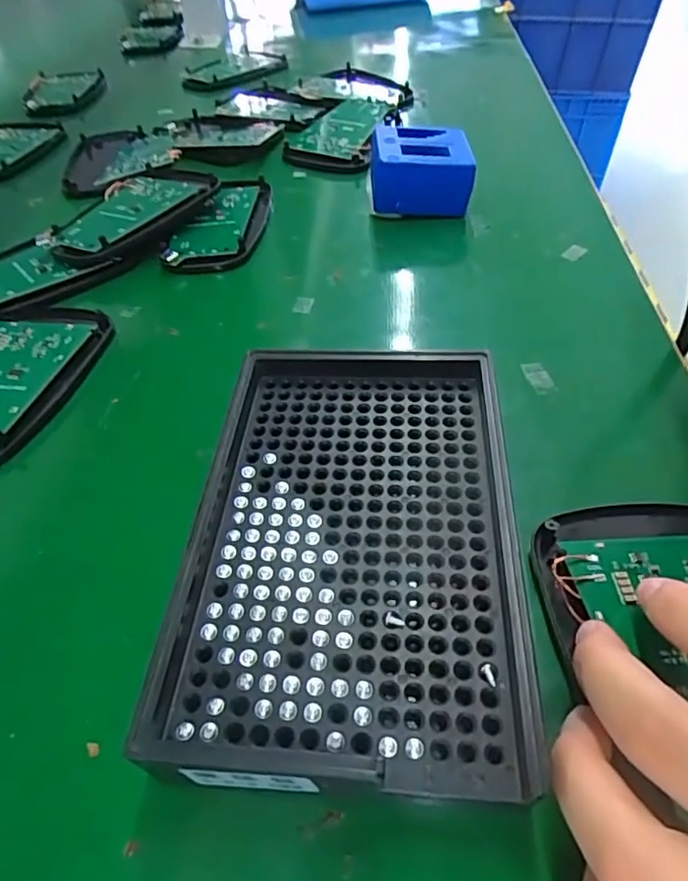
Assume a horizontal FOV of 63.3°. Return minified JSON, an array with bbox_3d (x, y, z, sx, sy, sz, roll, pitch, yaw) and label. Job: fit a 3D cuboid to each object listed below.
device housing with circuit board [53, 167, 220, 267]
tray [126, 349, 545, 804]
[{"bbox_3d":[-0.120,-0.126,0.314,0.065,0.017,0.092,24,55,23],"label":"device housing with circuit board"},{"bbox_3d":[0.002,0.027,0.169,0.094,0.025,0.136,1,49,5],"label":"tray"}]

